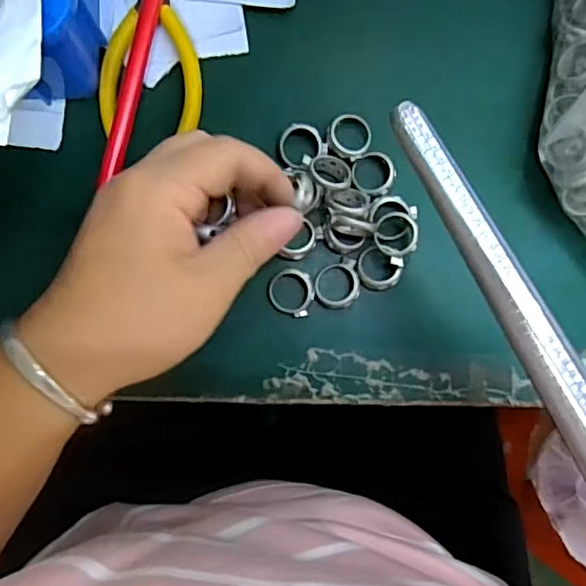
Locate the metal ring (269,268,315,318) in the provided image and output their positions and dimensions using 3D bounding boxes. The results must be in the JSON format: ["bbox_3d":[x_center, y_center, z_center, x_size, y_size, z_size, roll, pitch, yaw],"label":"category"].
[{"bbox_3d":[-0.001,-0.001,0.289,0.022,0.006,0.021,0,87,-2],"label":"metal ring"}]

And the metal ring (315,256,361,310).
[{"bbox_3d":[0.021,-0.004,0.290,0.021,0.004,0.023,0,87,-2],"label":"metal ring"}]

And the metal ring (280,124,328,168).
[{"bbox_3d":[0.004,-0.071,0.289,0.021,0.007,0.021,0,87,-2],"label":"metal ring"}]

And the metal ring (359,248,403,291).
[{"bbox_3d":[0.041,-0.011,0.290,0.021,0.007,0.018,25,87,0],"label":"metal ring"}]

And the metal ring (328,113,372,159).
[{"bbox_3d":[0.027,-0.075,0.291,0.021,0.005,0.019,26,87,0],"label":"metal ring"}]

